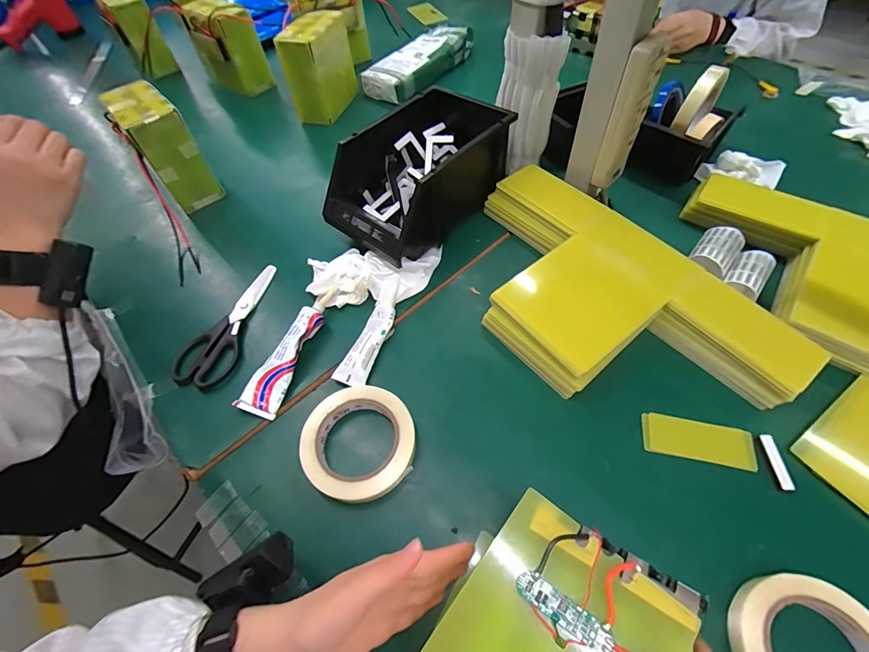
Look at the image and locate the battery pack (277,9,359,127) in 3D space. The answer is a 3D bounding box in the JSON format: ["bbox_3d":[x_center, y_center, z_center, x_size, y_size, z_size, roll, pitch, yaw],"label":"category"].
[{"bbox_3d":[-0.222,-0.502,0.775,0.066,0.152,0.158,16,60,13],"label":"battery pack"}]

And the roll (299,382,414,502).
[{"bbox_3d":[-0.077,0.119,0.406,0.109,0.021,0.114,-2,57,2],"label":"roll"}]

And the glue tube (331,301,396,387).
[{"bbox_3d":[-0.078,0.020,0.477,0.035,0.017,0.114,18,60,14],"label":"glue tube"}]

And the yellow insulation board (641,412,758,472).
[{"bbox_3d":[0.269,0.116,0.405,0.101,0.006,0.043,10,58,10],"label":"yellow insulation board"}]

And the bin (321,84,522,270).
[{"bbox_3d":[-0.011,-0.227,0.574,0.156,0.103,0.281,39,67,24],"label":"bin"}]

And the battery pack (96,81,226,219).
[{"bbox_3d":[-0.430,-0.283,0.637,0.081,0.157,0.105,-37,63,-19],"label":"battery pack"}]

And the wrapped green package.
[{"bbox_3d":[-0.033,-0.582,0.869,0.117,0.054,0.280,28,63,20],"label":"wrapped green package"}]

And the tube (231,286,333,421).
[{"bbox_3d":[-0.172,0.022,0.474,0.041,0.028,0.175,14,59,12],"label":"tube"}]

